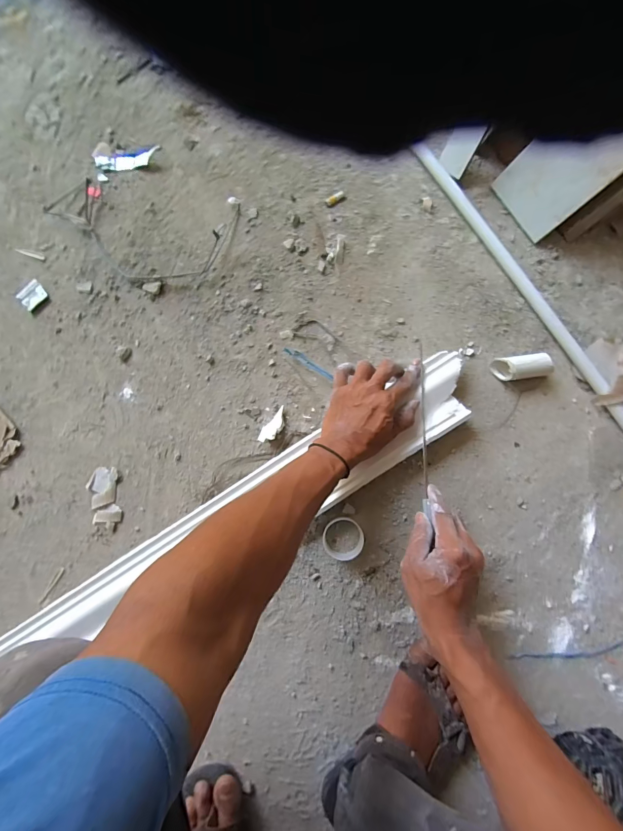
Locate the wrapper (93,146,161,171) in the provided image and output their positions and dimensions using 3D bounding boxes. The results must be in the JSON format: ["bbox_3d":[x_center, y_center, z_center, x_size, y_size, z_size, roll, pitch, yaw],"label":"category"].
[{"bbox_3d":[-0.290,-0.404,0.564,0.103,0.006,0.029,-8,84,3],"label":"wrapper"}]

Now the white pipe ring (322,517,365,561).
[{"bbox_3d":[0.045,0.171,0.497,0.056,0.012,0.059,0,85,4],"label":"white pipe ring"}]

